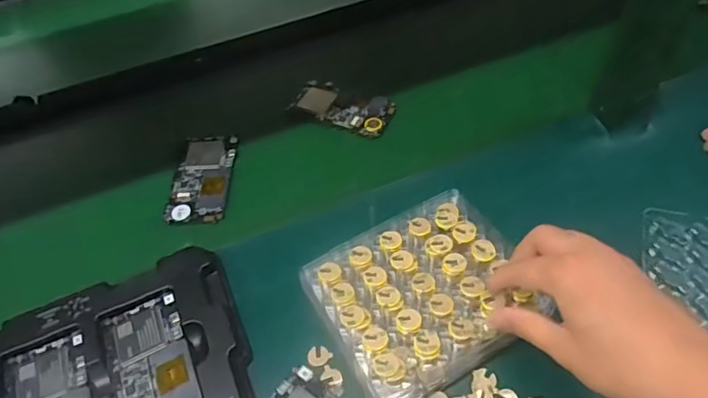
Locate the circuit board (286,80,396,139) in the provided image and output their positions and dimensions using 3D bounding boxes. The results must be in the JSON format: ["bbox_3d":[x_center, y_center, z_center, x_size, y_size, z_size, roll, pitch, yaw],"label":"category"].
[{"bbox_3d":[-0.014,-0.115,0.625,0.123,0.016,0.060,25,57,23],"label":"circuit board"}]

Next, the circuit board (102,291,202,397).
[{"bbox_3d":[-0.168,0.139,0.423,0.065,0.009,0.123,-22,53,-13],"label":"circuit board"}]

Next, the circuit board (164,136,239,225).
[{"bbox_3d":[-0.168,-0.025,0.569,0.063,0.011,0.117,3,61,2],"label":"circuit board"}]

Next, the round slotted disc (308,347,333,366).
[{"bbox_3d":[-0.030,0.132,0.433,0.018,0.004,0.018,-3,52,3],"label":"round slotted disc"}]

